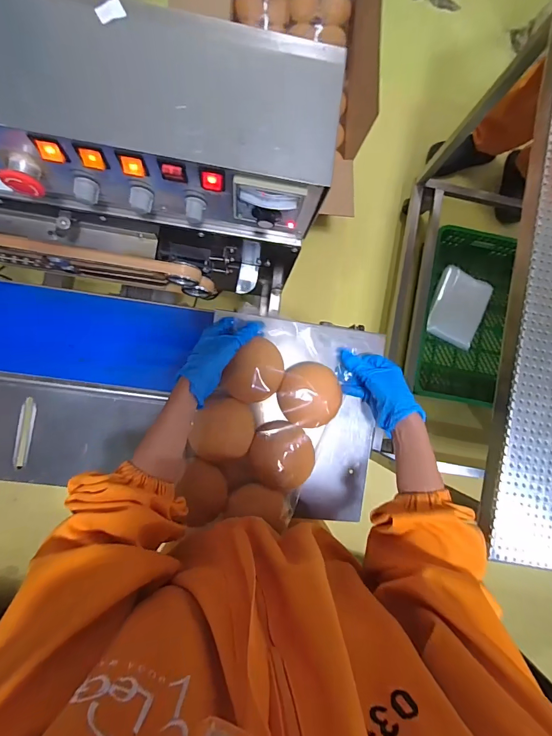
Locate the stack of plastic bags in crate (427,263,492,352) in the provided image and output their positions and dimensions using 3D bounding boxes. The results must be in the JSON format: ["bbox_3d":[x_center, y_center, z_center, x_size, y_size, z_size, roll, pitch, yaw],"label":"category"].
[{"bbox_3d":[0.704,-0.236,1.423,0.197,0.057,0.275,22,102,9],"label":"stack of plastic bags in crate"}]

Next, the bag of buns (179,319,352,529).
[{"bbox_3d":[-0.017,0.091,0.557,0.189,0.050,0.326,26,86,-3],"label":"bag of buns"}]

